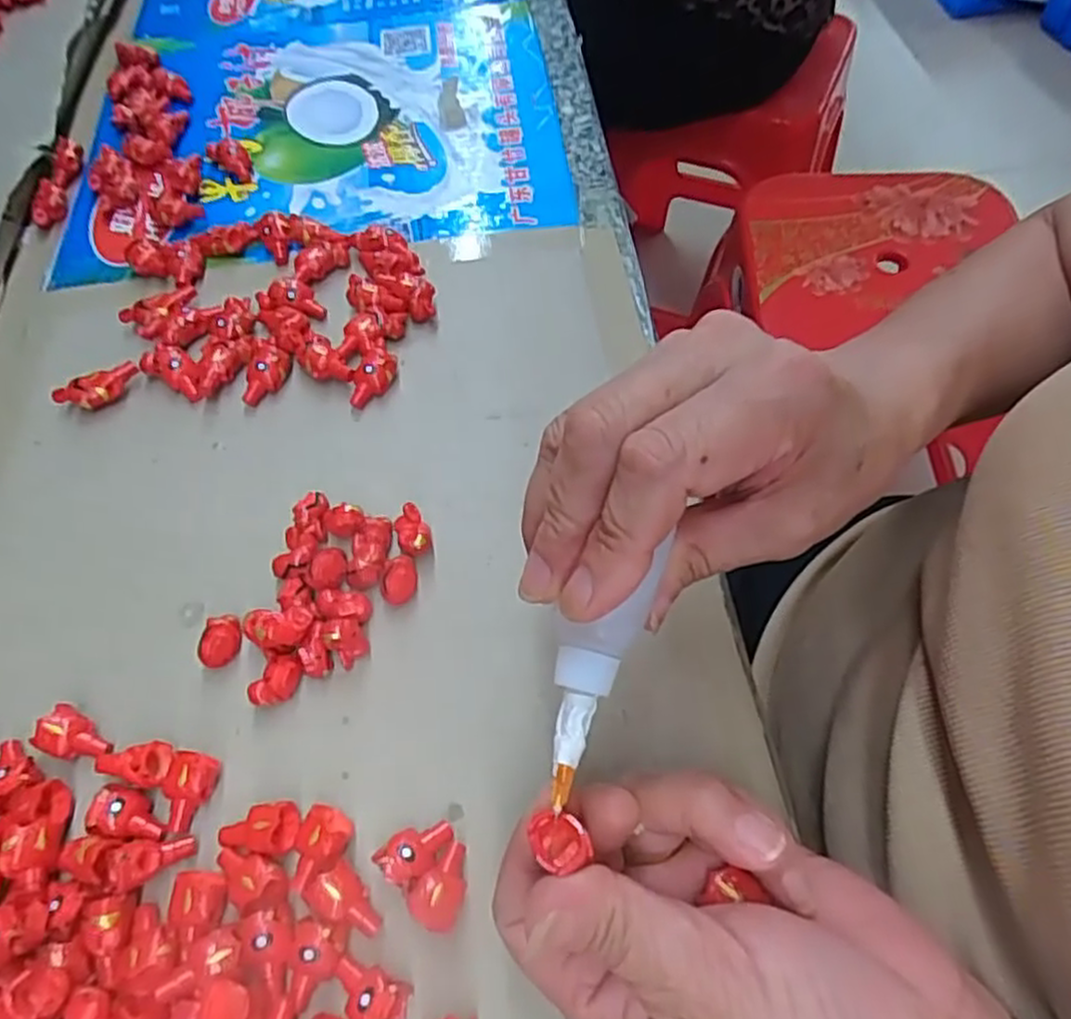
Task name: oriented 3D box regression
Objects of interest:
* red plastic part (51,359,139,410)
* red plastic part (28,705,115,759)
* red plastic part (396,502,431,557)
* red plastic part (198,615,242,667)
[{"bbox_3d":[-0.211,-0.058,0.355,0.039,0.012,0.017,-21,60,-9],"label":"red plastic part"},{"bbox_3d":[-0.167,0.084,0.271,0.025,0.018,0.017,18,62,13],"label":"red plastic part"},{"bbox_3d":[-0.050,0.010,0.307,0.013,0.013,0.021,-19,60,-8],"label":"red plastic part"},{"bbox_3d":[-0.121,0.051,0.287,0.013,0.014,0.020,-7,59,-1],"label":"red plastic part"}]

